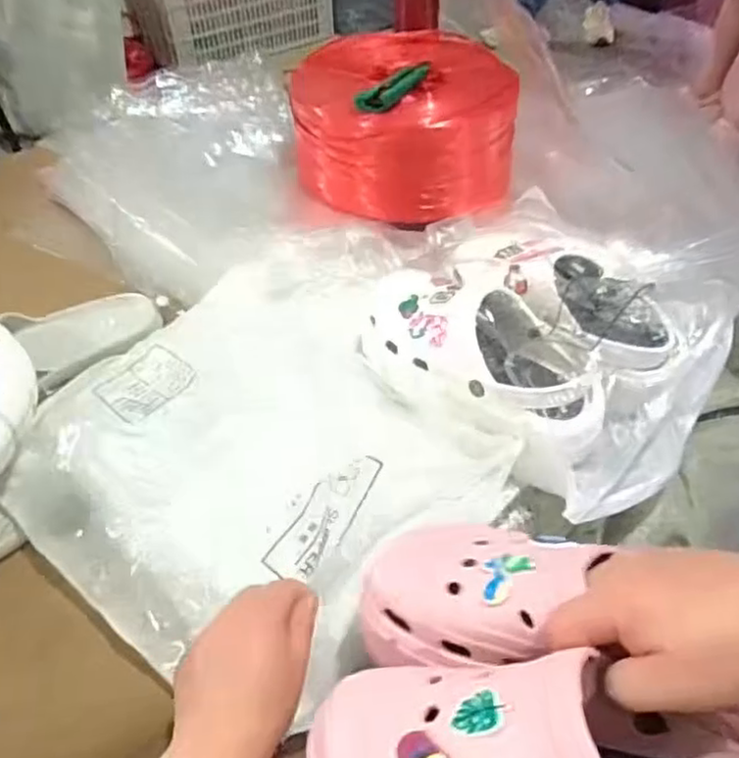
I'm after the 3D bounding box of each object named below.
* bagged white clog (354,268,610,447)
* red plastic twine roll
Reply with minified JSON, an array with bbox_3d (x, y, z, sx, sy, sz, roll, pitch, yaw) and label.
[{"bbox_3d":[0.087,-0.023,0.591,0.244,0.092,0.108,29,56,26],"label":"bagged white clog"},{"bbox_3d":[0.040,-0.310,0.849,0.260,0.143,0.213,-3,48,1],"label":"red plastic twine roll"}]

